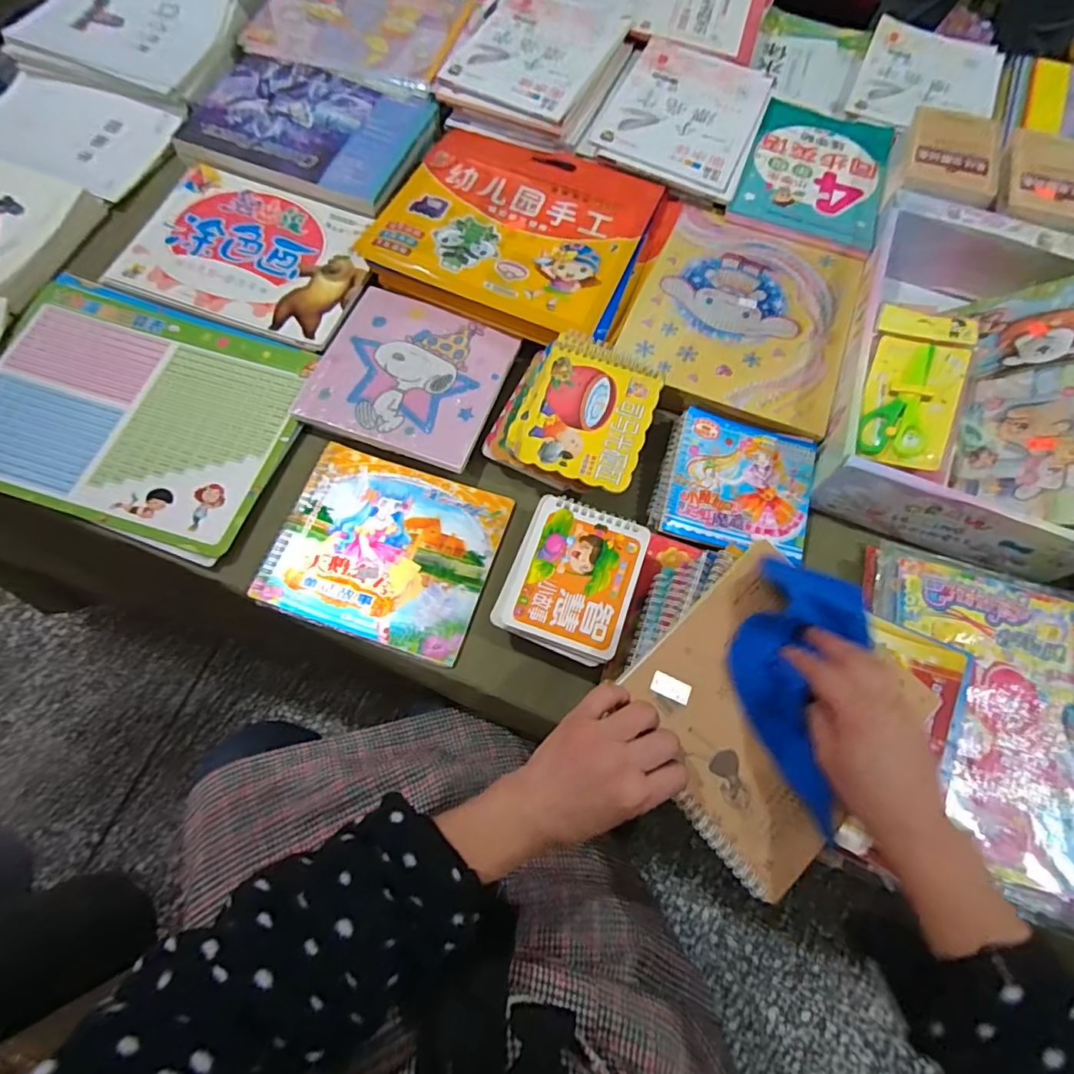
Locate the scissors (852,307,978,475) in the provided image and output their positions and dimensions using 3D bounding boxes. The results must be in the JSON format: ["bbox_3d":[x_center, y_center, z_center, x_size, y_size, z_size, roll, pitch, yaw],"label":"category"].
[{"bbox_3d":[0.382,-0.157,0.565,0.083,0.013,0.177,18,77,20],"label":"scissors"}]

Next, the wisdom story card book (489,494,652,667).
[{"bbox_3d":[0.033,0.036,0.511,0.113,0.016,0.134,20,69,6],"label":"wisdom story card book"}]

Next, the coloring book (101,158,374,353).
[{"bbox_3d":[-0.349,-0.350,0.686,0.292,0.012,0.217,20,69,6],"label":"coloring book"}]

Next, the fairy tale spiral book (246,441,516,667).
[{"bbox_3d":[-0.153,0.010,0.569,0.214,0.014,0.185,18,69,5],"label":"fairy tale spiral book"}]

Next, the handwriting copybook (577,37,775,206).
[{"bbox_3d":[0.197,-0.571,0.743,0.201,0.009,0.256,21,69,6],"label":"handwriting copybook"}]

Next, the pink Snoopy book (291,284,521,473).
[{"bbox_3d":[-0.143,-0.184,0.629,0.202,0.018,0.189,20,69,6],"label":"pink Snoopy book"}]

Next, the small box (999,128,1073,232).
[{"bbox_3d":[0.626,-0.439,0.673,0.120,0.019,0.150,25,70,8],"label":"small box"}]

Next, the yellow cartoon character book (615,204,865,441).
[{"bbox_3d":[0.244,-0.266,0.651,0.236,0.013,0.271,20,69,6],"label":"yellow cartoon character book"}]

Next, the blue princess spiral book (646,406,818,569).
[{"bbox_3d":[0.208,-0.055,0.585,0.153,0.024,0.138,17,69,4],"label":"blue princess spiral book"}]

